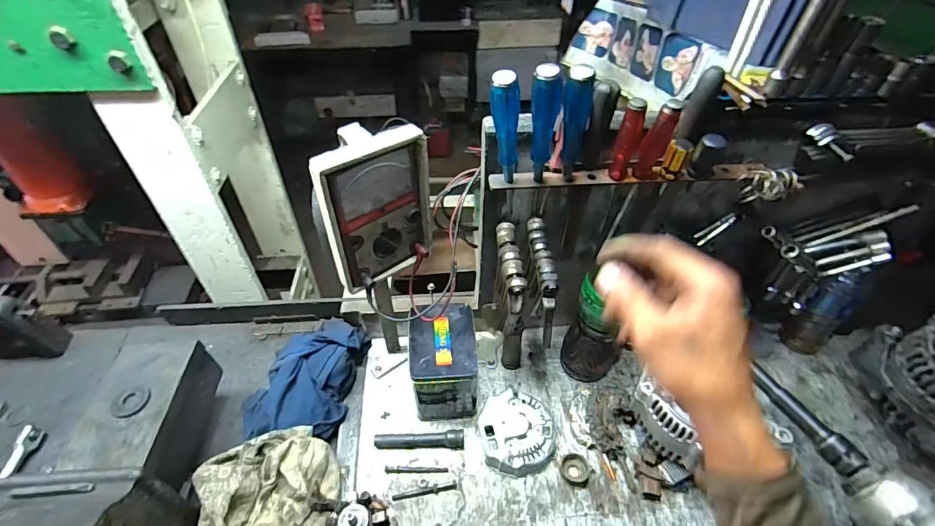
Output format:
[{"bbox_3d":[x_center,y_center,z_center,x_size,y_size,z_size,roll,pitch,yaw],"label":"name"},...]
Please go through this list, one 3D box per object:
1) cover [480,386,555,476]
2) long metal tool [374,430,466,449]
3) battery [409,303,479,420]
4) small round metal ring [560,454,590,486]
[{"bbox_3d":[0.069,0.244,0.641,0.107,0.037,0.114,-6,46,-7],"label":"cover"},{"bbox_3d":[-0.068,0.254,0.638,0.127,0.022,0.022,1,45,-1],"label":"long metal tool"},{"bbox_3d":[-0.037,0.150,0.671,0.092,0.127,0.126,-3,46,-4],"label":"battery"},{"bbox_3d":[0.150,0.285,0.616,0.039,0.008,0.039,1,45,-1],"label":"small round metal ring"}]

